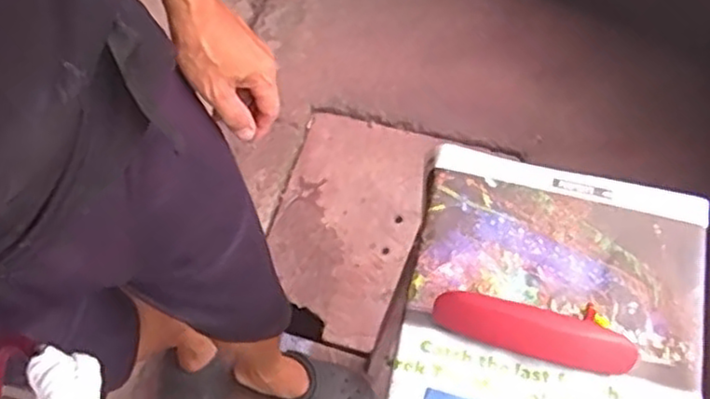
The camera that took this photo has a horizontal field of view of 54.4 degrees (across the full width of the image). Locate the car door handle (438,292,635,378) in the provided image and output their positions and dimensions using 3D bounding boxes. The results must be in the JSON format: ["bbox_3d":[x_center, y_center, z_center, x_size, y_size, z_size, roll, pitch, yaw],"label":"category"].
[{"bbox_3d":[0.149,0.107,0.574,0.163,0.027,0.043,11,66,7],"label":"car door handle"}]

